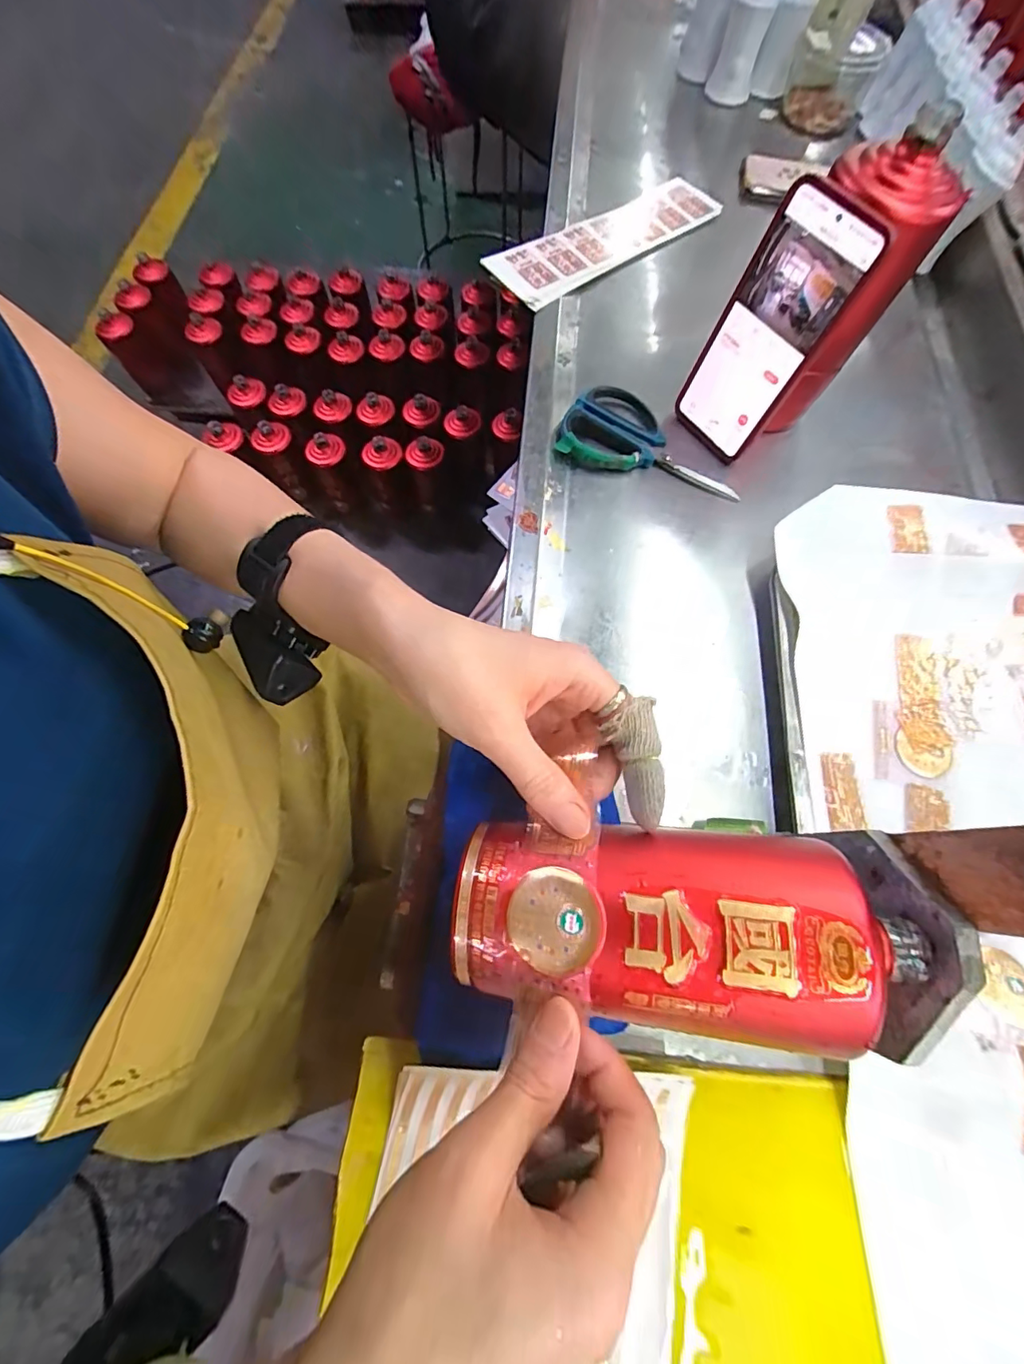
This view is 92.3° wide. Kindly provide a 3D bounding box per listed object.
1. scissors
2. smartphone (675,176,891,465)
[{"bbox_3d":[0.127,-0.215,0.433,0.159,0.015,0.087,21,71,7],"label":"scissors"},{"bbox_3d":[0.190,-0.263,0.379,0.013,0.164,0.080,-29,73,-27],"label":"smartphone"}]

